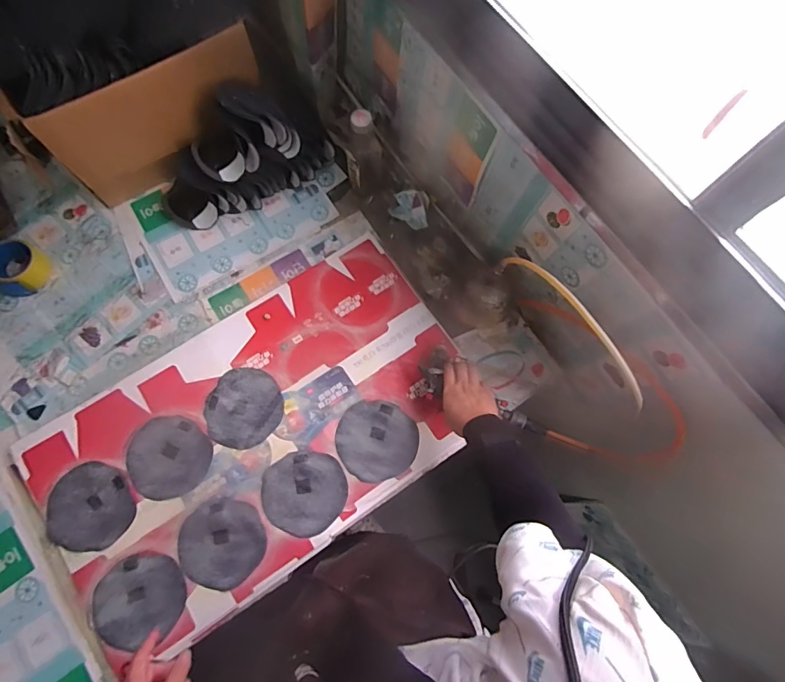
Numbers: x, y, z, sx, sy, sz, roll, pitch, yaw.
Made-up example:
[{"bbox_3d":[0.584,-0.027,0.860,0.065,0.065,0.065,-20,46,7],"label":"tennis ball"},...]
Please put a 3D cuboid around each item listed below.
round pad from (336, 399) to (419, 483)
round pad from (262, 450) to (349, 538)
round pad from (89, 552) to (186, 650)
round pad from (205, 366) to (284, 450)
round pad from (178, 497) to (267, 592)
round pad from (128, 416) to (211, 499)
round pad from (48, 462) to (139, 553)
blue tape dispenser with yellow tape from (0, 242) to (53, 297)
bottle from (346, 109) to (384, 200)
[{"bbox_3d":[-0.030,0.184,0.829,0.147,0.014,0.142,0,74,0],"label":"round pad"},{"bbox_3d":[-0.160,0.273,0.812,0.148,0.010,0.143,0,74,0],"label":"round pad"},{"bbox_3d":[-0.435,0.444,0.768,0.143,0.016,0.145,0,74,0],"label":"round pad"},{"bbox_3d":[-0.283,0.124,0.845,0.138,0.014,0.144,0,74,0],"label":"round pad"},{"bbox_3d":[-0.301,0.354,0.783,0.149,0.009,0.142,0,74,0],"label":"round pad"},{"bbox_3d":[-0.416,0.215,0.831,0.147,0.013,0.144,0,74,0],"label":"round pad"},{"bbox_3d":[-0.532,0.293,0.790,0.152,0.016,0.146,0,74,0],"label":"round pad"},{"bbox_3d":[-0.766,-0.153,0.883,0.152,0.057,0.112,24,75,7],"label":"blue tape dispenser with yellow tape"},{"bbox_3d":[-0.055,-0.369,0.895,0.075,0.197,0.066,-5,74,-1],"label":"bottle"}]

